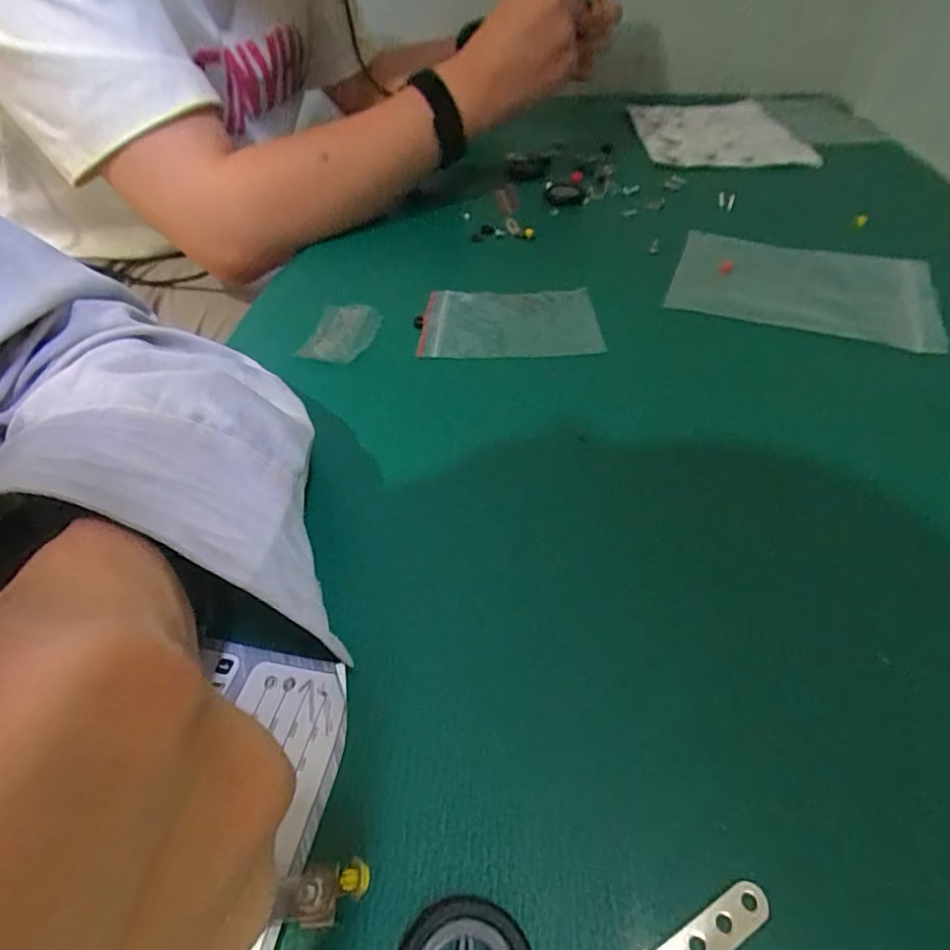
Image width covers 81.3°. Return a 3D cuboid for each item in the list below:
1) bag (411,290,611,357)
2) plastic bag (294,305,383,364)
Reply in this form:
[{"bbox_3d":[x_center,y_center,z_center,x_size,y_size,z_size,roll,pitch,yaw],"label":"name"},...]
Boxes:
[{"bbox_3d":[0.022,-0.103,0.367,0.112,0.008,0.070,-1,51,0],"label":"bag"},{"bbox_3d":[-0.086,-0.093,0.361,0.042,0.005,0.060,4,47,5],"label":"plastic bag"}]

